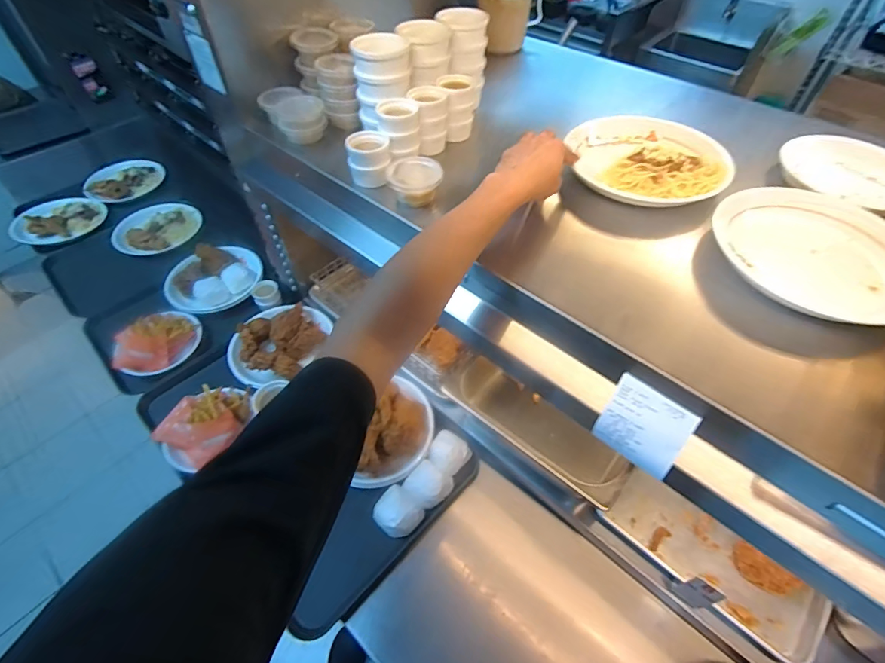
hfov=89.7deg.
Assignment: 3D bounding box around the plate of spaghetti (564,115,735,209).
[{"bbox_3d":[0.287,-0.246,0.628,0.210,0.039,0.175,22,55,17],"label":"plate of spaghetti"}]

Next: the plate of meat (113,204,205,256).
[{"bbox_3d":[-0.771,-0.288,1.210,0.177,0.034,0.204,14,53,11],"label":"plate of meat"}]

